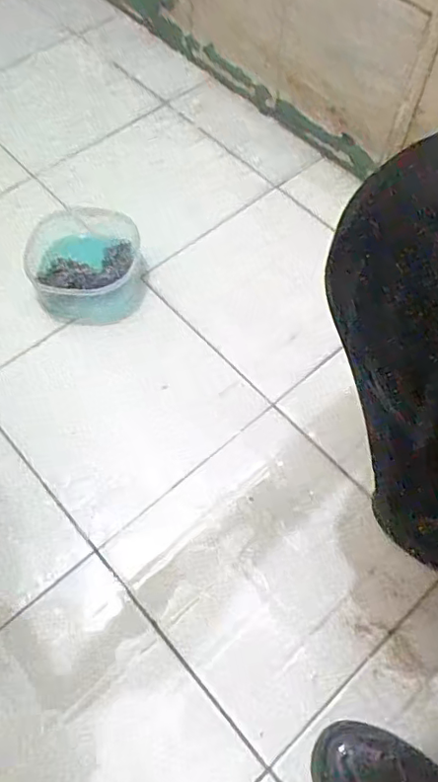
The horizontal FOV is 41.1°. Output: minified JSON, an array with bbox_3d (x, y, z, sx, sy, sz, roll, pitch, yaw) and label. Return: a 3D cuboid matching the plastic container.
[{"bbox_3d":[-0.165,-0.159,0.741,0.134,0.059,0.150,1,62,-3],"label":"plastic container"}]

